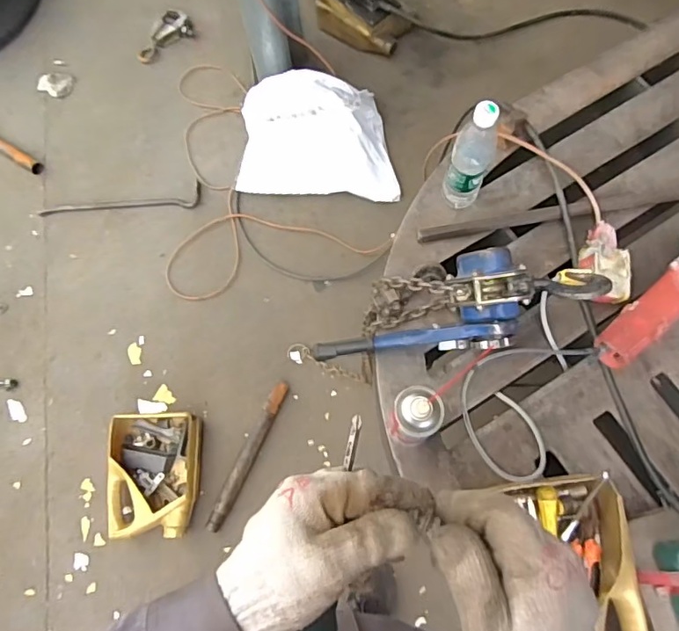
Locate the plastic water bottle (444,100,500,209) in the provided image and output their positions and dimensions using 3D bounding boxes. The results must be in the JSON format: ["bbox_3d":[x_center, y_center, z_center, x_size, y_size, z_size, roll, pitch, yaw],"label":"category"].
[{"bbox_3d":[0.209,-0.248,0.837,0.061,0.226,0.070,18,73,8],"label":"plastic water bottle"}]

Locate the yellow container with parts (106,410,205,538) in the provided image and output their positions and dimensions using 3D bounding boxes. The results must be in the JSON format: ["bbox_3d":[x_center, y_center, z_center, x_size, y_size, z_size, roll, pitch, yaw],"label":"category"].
[{"bbox_3d":[-0.452,0.382,1.291,0.214,0.090,0.291,-3,71,1],"label":"yellow container with parts"}]

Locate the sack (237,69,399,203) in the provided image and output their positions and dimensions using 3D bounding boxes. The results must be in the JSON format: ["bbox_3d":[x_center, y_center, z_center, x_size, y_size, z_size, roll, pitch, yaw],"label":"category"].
[{"bbox_3d":[-0.055,-0.531,1.522,0.466,0.195,0.320,5,72,4],"label":"sack"}]

